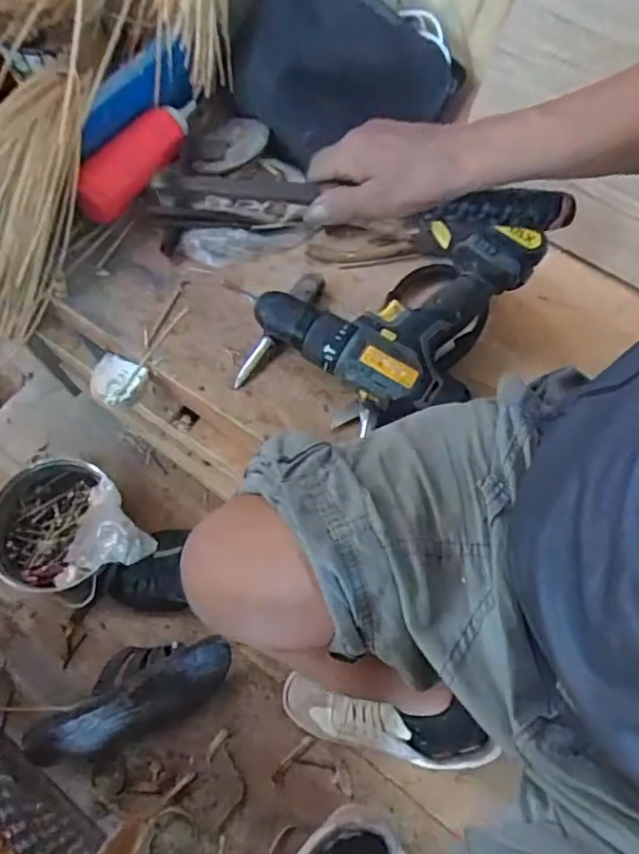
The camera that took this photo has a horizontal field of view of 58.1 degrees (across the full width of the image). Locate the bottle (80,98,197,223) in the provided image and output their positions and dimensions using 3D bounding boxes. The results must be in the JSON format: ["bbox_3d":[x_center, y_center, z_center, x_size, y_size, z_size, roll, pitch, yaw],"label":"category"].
[{"bbox_3d":[-0.185,-0.290,0.606,0.046,0.041,0.181,35,73,11],"label":"bottle"}]

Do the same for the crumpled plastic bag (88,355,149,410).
[{"bbox_3d":[-0.202,-0.044,0.570,0.058,0.018,0.048,23,72,7],"label":"crumpled plastic bag"}]

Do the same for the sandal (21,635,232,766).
[{"bbox_3d":[-0.219,0.314,0.675,0.241,0.093,0.096,-20,72,-8],"label":"sandal"}]

